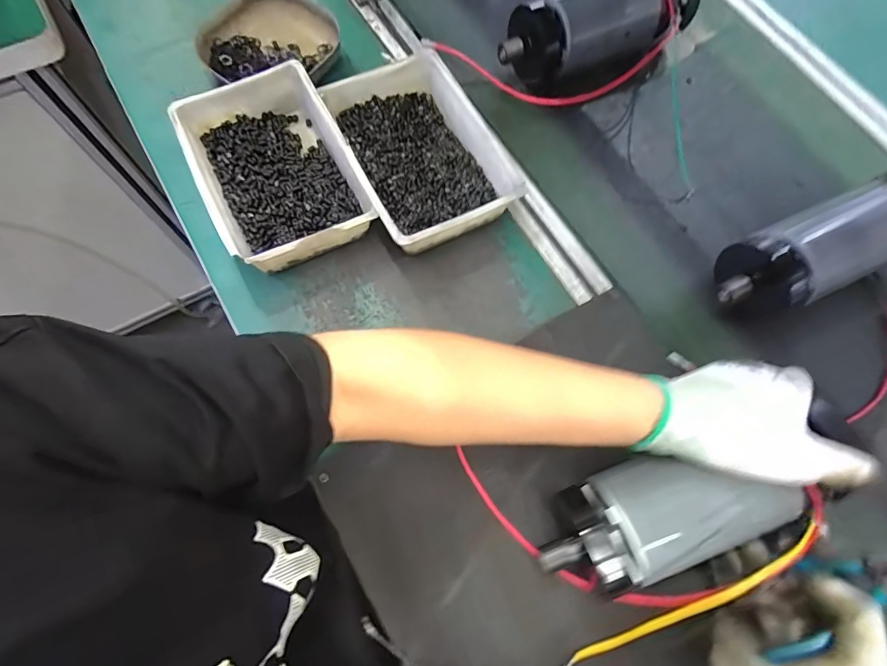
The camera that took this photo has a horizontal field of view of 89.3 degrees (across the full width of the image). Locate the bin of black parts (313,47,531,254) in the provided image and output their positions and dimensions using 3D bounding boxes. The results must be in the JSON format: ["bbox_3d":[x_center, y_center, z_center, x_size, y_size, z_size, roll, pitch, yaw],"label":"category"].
[{"bbox_3d":[-0.025,-0.183,0.465,0.141,0.054,0.208,-26,74,-11],"label":"bin of black parts"}]

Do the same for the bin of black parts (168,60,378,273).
[{"bbox_3d":[-0.166,-0.162,0.453,0.134,0.057,0.200,-25,74,-11],"label":"bin of black parts"}]

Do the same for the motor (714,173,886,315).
[{"bbox_3d":[0.373,-0.081,0.440,0.241,0.068,0.078,-22,74,-10],"label":"motor"}]

